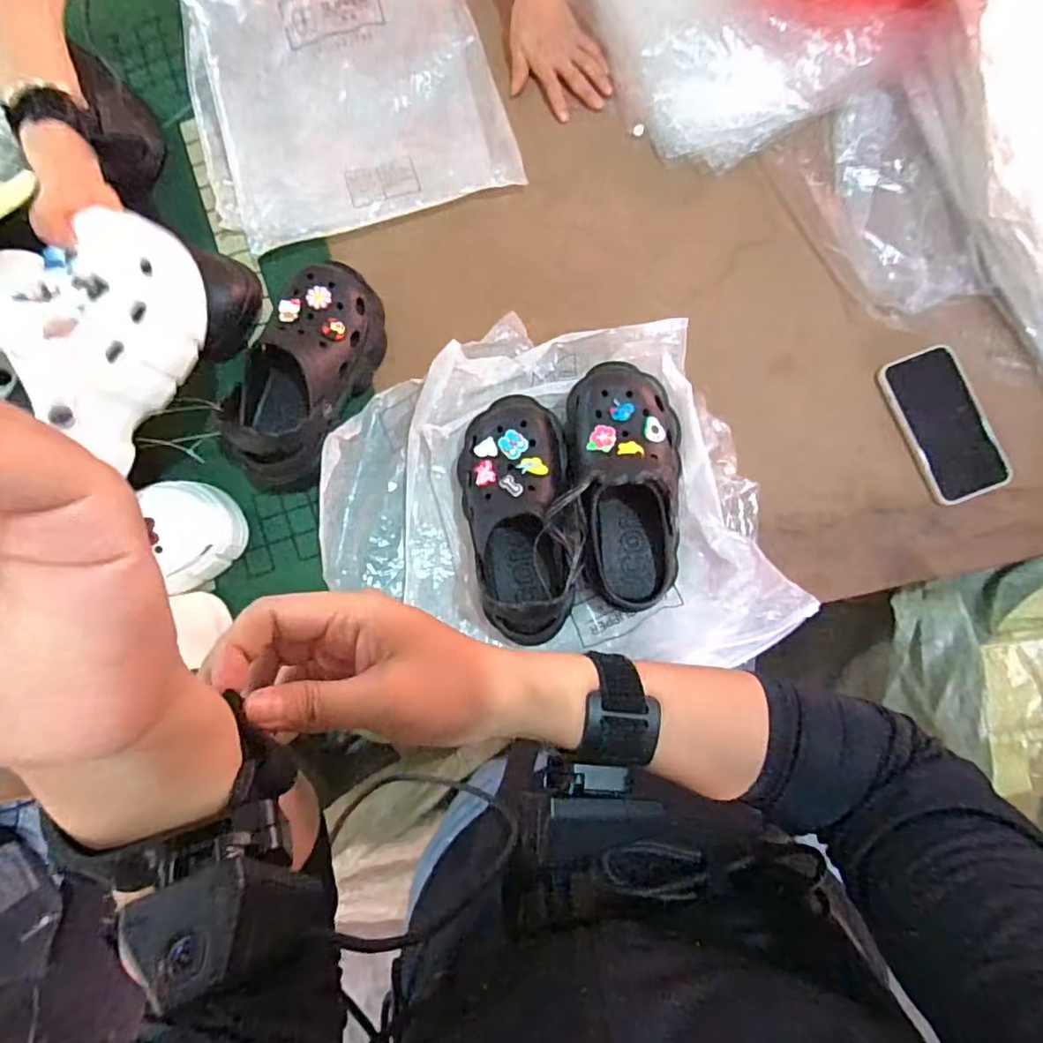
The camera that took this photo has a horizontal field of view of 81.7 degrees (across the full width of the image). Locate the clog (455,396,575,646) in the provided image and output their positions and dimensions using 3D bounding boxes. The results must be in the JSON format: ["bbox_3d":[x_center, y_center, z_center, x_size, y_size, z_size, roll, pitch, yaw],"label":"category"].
[{"bbox_3d":[-0.006,-0.007,0.597,0.108,0.097,0.248,-3,82,1],"label":"clog"}]

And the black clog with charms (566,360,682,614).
[{"bbox_3d":[0.107,-0.041,0.582,0.110,0.080,0.238,-3,82,1],"label":"black clog with charms"}]

